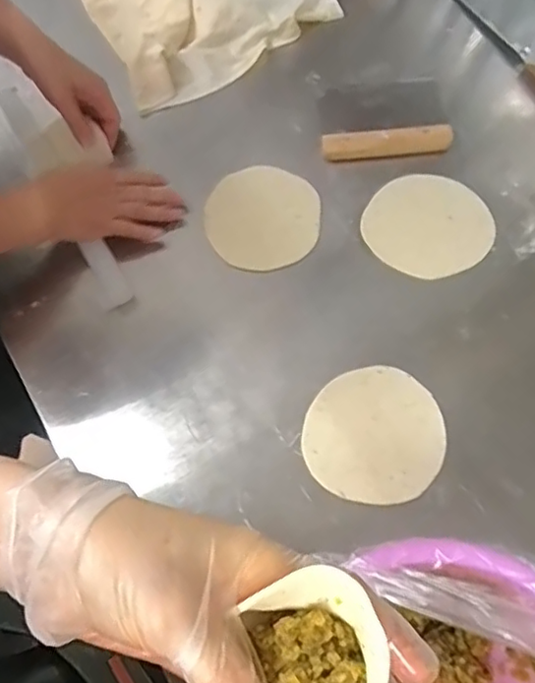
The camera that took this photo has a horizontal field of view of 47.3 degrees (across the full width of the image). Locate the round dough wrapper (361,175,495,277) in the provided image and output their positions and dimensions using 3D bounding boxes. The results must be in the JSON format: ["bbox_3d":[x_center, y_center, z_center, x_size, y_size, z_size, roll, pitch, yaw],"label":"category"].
[{"bbox_3d":[0.183,-0.134,0.690,0.137,0.010,0.136,-1,64,1],"label":"round dough wrapper"}]

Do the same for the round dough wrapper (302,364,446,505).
[{"bbox_3d":[0.105,0.090,0.603,0.131,0.007,0.129,-1,71,2],"label":"round dough wrapper"}]

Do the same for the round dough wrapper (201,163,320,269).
[{"bbox_3d":[-0.006,-0.139,0.690,0.125,0.007,0.116,-1,80,4],"label":"round dough wrapper"}]

